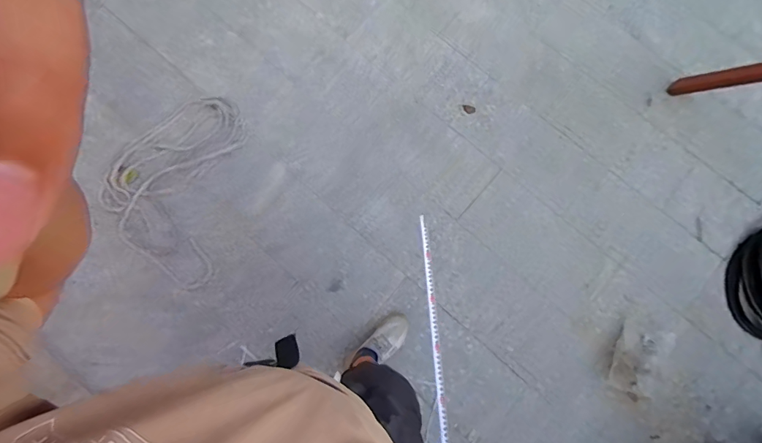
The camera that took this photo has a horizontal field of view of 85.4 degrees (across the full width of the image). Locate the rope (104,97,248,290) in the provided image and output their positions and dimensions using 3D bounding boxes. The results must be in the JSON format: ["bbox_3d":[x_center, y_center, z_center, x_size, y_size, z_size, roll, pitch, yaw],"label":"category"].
[{"bbox_3d":[-0.838,-0.151,1.650,0.474,0.052,0.755,10,78,1],"label":"rope"}]

